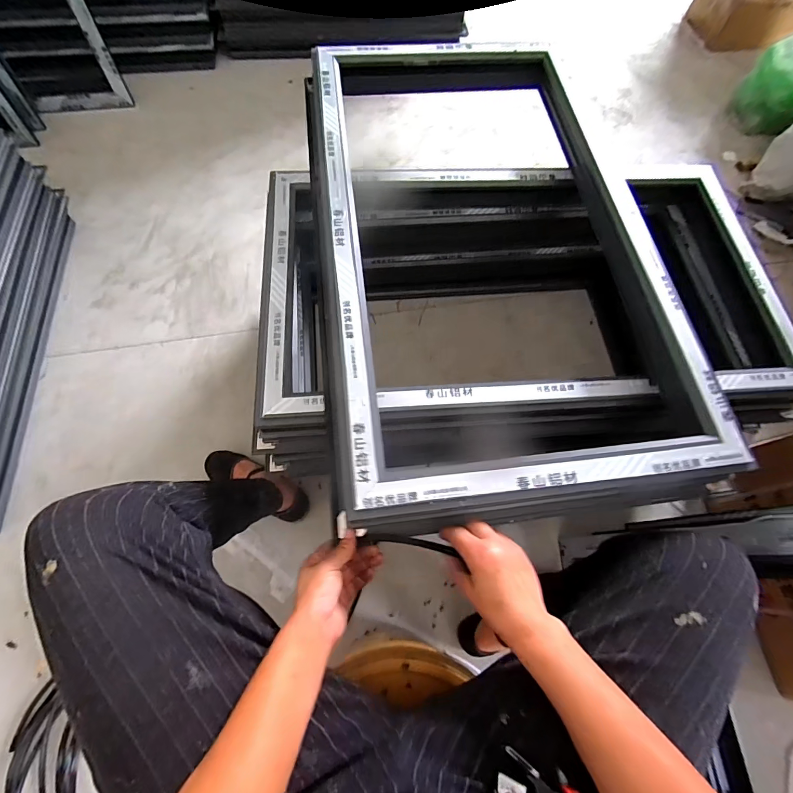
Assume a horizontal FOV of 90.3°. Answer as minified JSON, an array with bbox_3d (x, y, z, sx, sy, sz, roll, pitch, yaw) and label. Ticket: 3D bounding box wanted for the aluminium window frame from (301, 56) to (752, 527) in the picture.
[{"bbox_3d":[0.130,-0.257,0.631,0.504,0.077,0.863,-5,69,-4],"label":"aluminium window frame"}]

